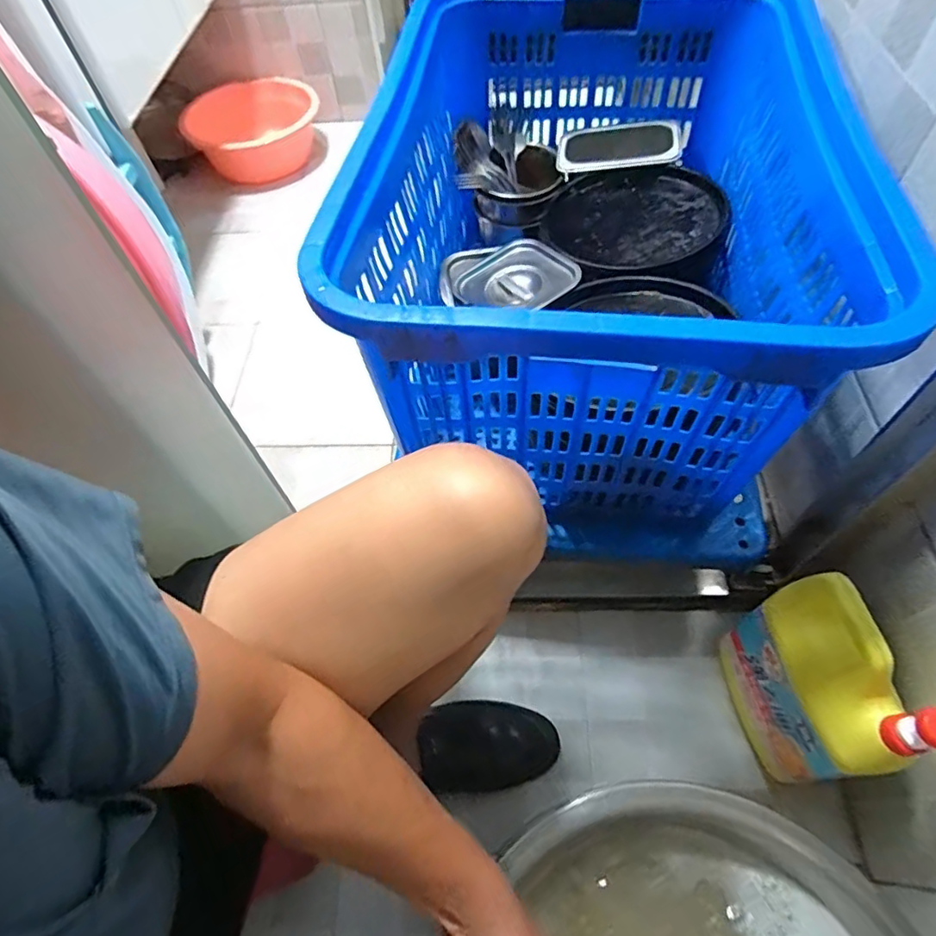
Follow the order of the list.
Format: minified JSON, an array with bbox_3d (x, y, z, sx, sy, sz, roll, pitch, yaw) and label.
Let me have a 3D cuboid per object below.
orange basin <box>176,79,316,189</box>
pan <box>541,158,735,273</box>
[{"bbox_3d":[-0.524,-0.833,1.390,0.311,0.102,0.311,-2,58,2],"label":"orange basin"},{"bbox_3d":[0.218,-0.329,0.754,0.220,0.059,0.208,-2,58,2],"label":"pan"}]

